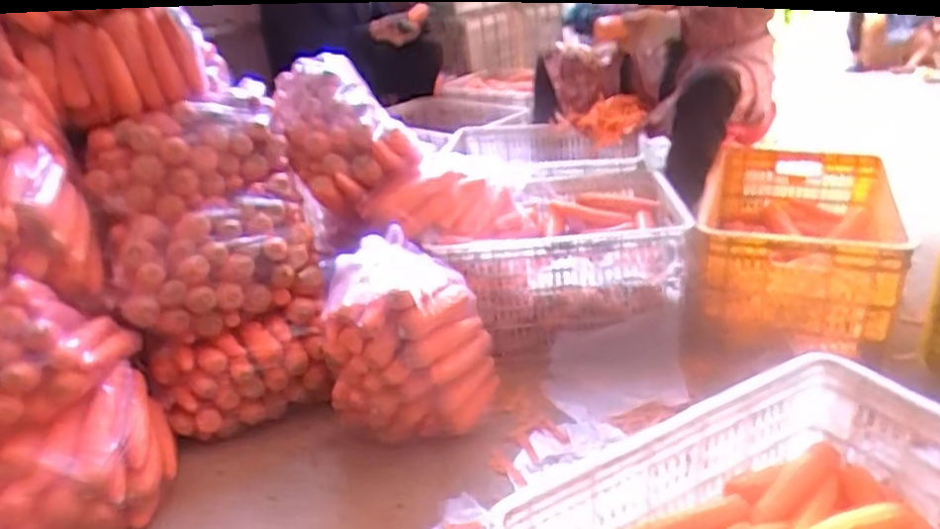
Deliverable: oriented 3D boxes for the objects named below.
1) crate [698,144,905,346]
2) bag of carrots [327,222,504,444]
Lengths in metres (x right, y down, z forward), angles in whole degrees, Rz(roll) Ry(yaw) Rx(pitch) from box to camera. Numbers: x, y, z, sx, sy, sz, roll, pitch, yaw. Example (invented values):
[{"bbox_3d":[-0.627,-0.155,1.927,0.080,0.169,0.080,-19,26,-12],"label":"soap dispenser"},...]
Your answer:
[{"bbox_3d":[0.722,-0.066,1.512,0.372,0.201,0.589,8,29,26],"label":"crate"},{"bbox_3d":[-0.101,0.138,1.189,0.272,0.315,0.206,-6,26,-1],"label":"bag of carrots"}]

